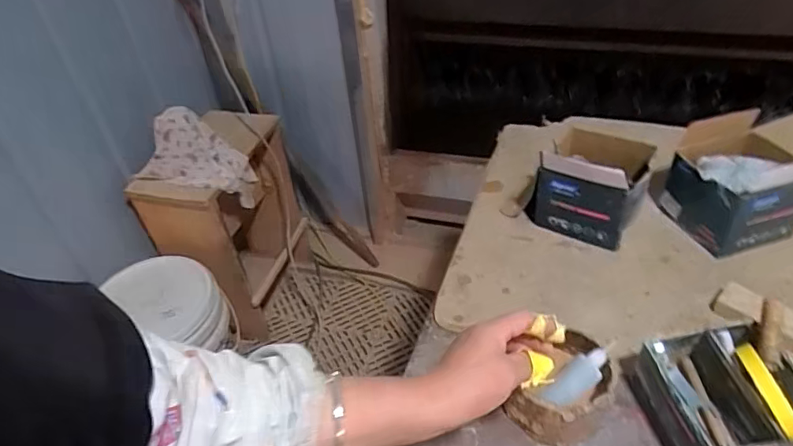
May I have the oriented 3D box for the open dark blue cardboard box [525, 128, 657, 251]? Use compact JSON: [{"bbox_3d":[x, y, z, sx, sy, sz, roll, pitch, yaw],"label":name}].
[{"bbox_3d":[0.299,-0.062,0.829,0.154,0.152,0.139,21,48,27],"label":"open dark blue cardboard box"}]

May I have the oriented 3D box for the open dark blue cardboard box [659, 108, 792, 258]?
[{"bbox_3d":[0.558,-0.066,0.782,0.265,0.169,0.159,-16,42,-11],"label":"open dark blue cardboard box"}]

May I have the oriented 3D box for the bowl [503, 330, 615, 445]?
[{"bbox_3d":[0.183,0.184,0.604,0.112,0.070,0.114,17,46,24],"label":"bowl"}]

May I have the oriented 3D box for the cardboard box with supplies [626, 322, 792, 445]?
[{"bbox_3d":[0.348,0.189,0.561,0.137,0.091,0.145,-10,41,-4],"label":"cardboard box with supplies"}]

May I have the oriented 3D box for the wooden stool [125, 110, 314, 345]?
[{"bbox_3d":[-0.495,-0.002,1.645,0.338,0.568,0.393,13,45,21],"label":"wooden stool"}]

